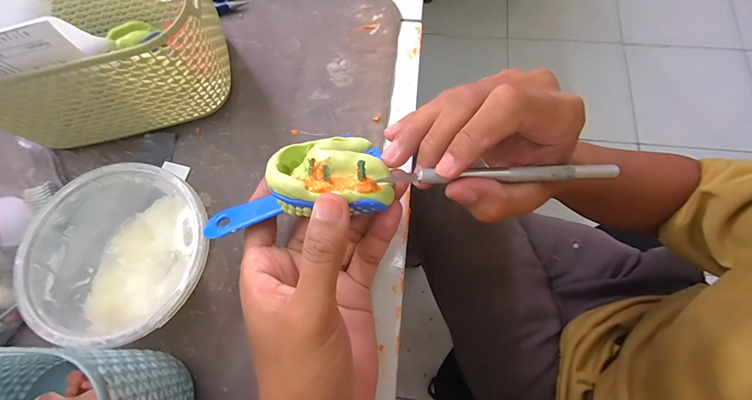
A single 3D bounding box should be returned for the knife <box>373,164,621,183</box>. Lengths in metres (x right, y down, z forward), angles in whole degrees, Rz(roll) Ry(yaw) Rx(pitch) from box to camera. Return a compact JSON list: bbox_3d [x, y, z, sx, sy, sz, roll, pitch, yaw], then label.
[{"bbox_3d":[0.068,-0.014,0.181,0.131,0.006,0.008,-2,71,-10],"label":"knife"}]

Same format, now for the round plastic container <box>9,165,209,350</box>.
[{"bbox_3d":[-0.148,0.034,0.213,0.102,0.043,0.099,-1,71,2],"label":"round plastic container"}]

